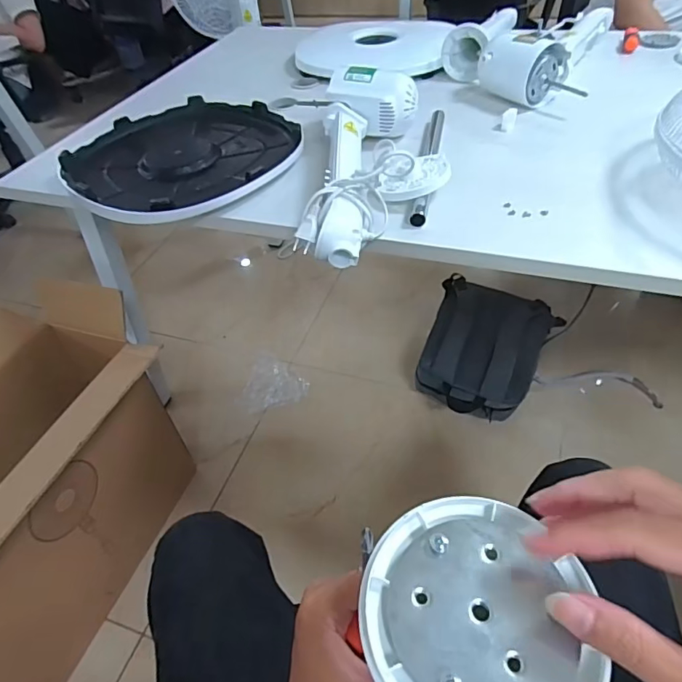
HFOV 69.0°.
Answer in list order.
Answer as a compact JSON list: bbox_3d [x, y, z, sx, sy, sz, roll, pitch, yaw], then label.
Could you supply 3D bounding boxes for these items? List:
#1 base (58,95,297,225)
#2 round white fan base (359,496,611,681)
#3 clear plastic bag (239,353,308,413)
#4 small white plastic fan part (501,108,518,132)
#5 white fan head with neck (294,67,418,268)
[{"bbox_3d":[-0.287,-0.340,0.898,0.397,0.040,0.405,-27,49,-19],"label":"base"},{"bbox_3d":[0.061,0.123,0.223,0.098,0.012,0.102,3,47,9],"label":"round white fan base"},{"bbox_3d":[-0.196,0.117,1.547,0.195,0.024,0.219,2,46,8],"label":"clear plastic bag"},{"bbox_3d":[0.306,-0.403,0.906,0.024,0.030,0.035,10,48,16],"label":"small white plastic fan part"},{"bbox_3d":[0.033,-0.282,0.762,0.168,0.103,0.440,-1,46,5],"label":"white fan head with neck"}]

